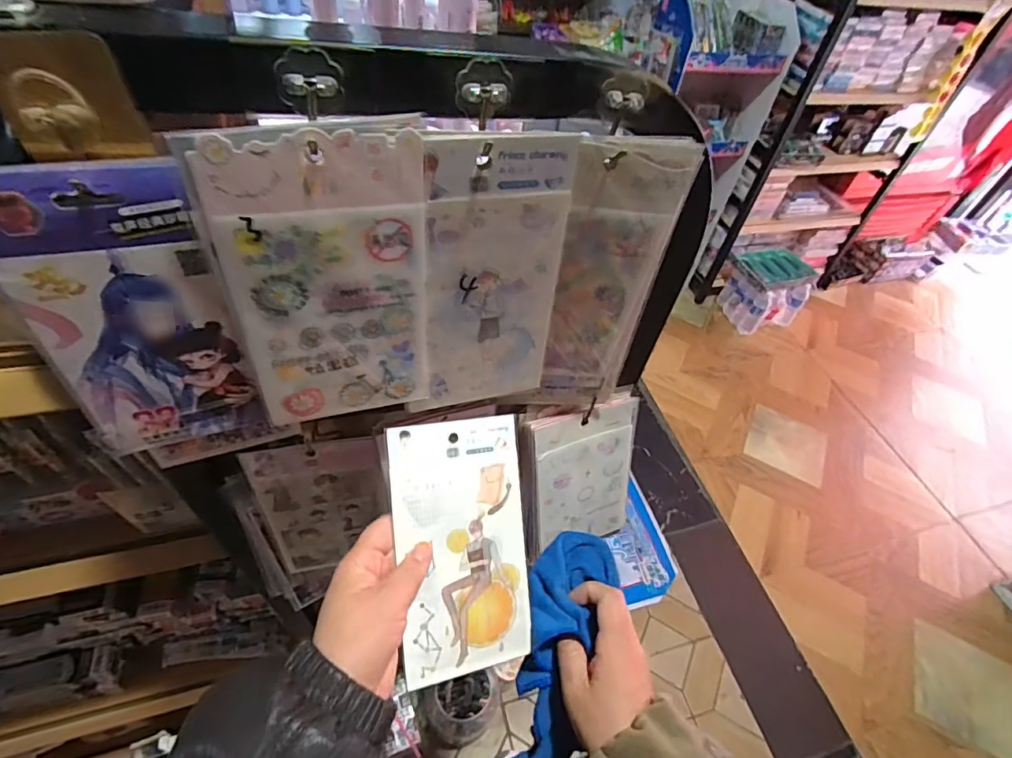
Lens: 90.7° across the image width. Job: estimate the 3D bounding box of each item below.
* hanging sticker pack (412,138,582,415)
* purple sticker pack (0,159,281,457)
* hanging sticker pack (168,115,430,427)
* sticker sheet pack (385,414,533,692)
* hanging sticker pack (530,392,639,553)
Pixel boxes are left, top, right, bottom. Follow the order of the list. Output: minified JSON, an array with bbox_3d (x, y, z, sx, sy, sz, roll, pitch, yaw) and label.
[{"bbox_3d":[-0.008,-0.053,0.310,0.089,0.186,0.004,-5,45,-18],"label":"hanging sticker pack"},{"bbox_3d":[-0.187,-0.018,0.263,0.084,0.186,0.014,-14,48,-21],"label":"purple sticker pack"},{"bbox_3d":[-0.093,-0.044,0.275,0.100,0.177,0.005,-12,47,-19],"label":"hanging sticker pack"},{"bbox_3d":[-0.032,0.126,0.377,0.099,0.004,0.186,-5,90,-21],"label":"sticker sheet pack"},{"bbox_3d":[0.076,0.097,0.490,0.104,0.171,0.010,-13,33,-17],"label":"hanging sticker pack"}]

